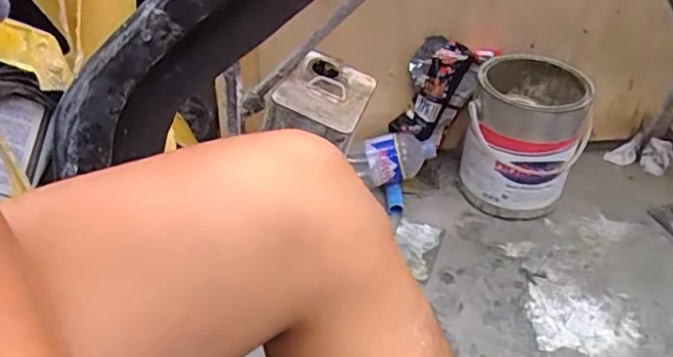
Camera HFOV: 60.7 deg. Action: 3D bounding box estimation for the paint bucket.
[{"bbox_3d":[0.288,-0.062,0.894,0.159,0.209,0.164,1,40,-1],"label":"paint bucket"}]

